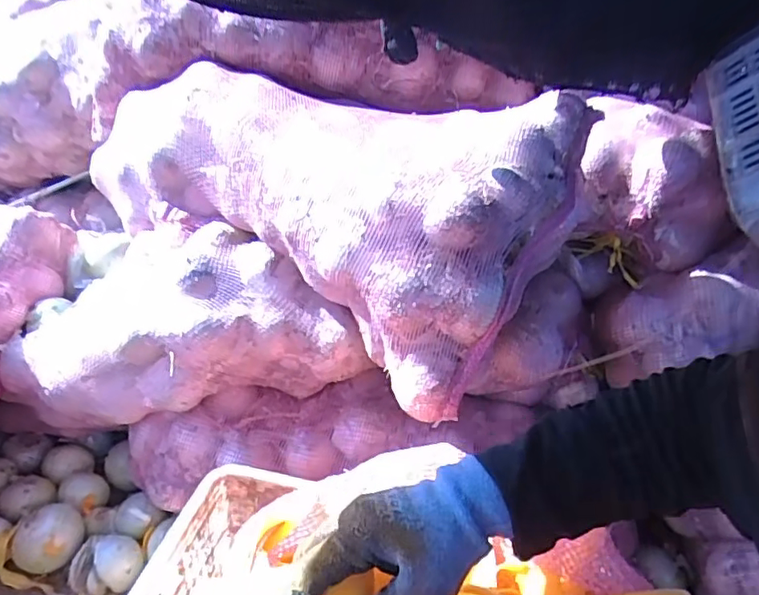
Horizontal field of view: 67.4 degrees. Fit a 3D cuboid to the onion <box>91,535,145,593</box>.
[{"bbox_3d":[-0.396,0.397,0.863,0.066,0.058,0.069,3,29,-2],"label":"onion"}]

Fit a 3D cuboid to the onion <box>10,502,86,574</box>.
[{"bbox_3d":[-0.506,0.382,0.892,0.091,0.087,0.095,6,29,3],"label":"onion"}]

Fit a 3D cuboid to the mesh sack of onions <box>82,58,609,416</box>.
[{"bbox_3d":[-0.106,-0.162,0.876,0.724,0.293,0.301,22,34,30],"label":"mesh sack of onions"}]

